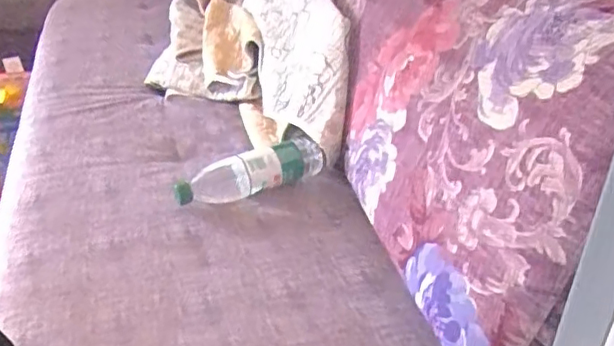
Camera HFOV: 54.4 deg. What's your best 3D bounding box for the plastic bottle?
[{"bbox_3d":[-0.084,0.000,0.900,0.229,0.060,0.071,-13,34,-22],"label":"plastic bottle"}]

